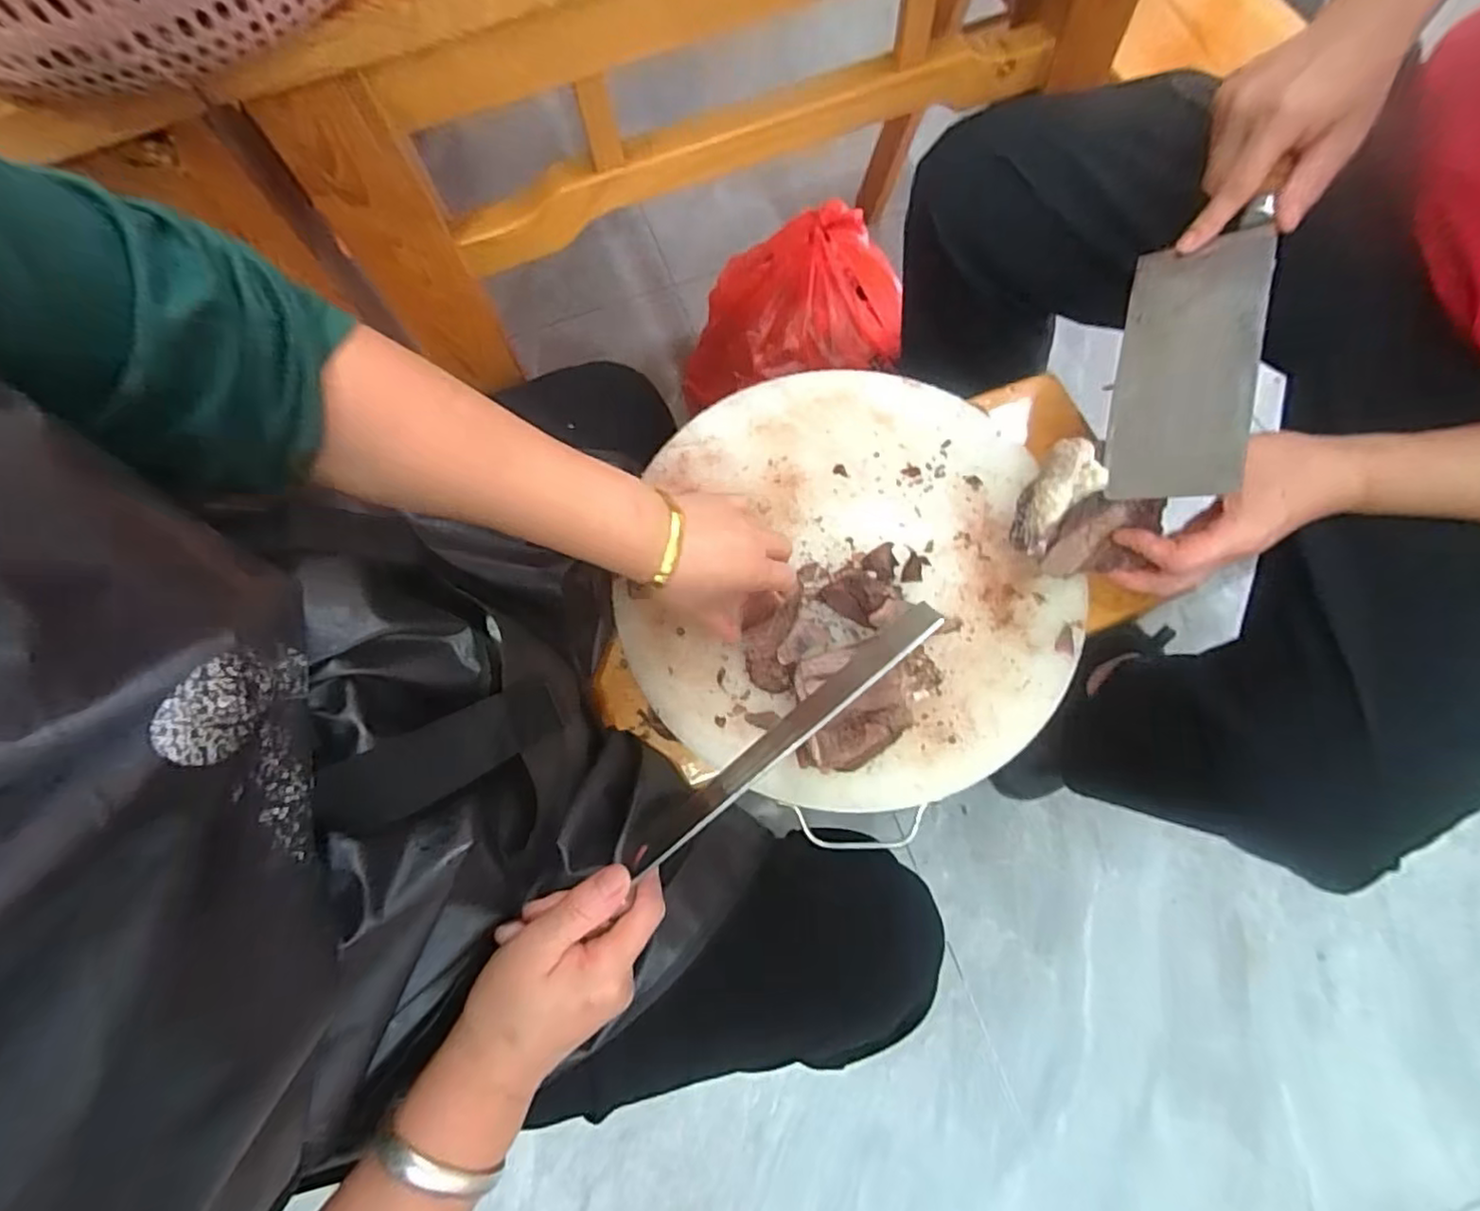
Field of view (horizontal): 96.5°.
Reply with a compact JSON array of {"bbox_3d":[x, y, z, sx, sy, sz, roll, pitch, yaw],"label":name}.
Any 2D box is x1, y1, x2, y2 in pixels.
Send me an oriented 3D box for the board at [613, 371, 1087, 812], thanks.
[{"bbox_3d":[0.085,-0.029,0.506,0.327,0.045,0.343,0,67,0],"label":"board"}]

